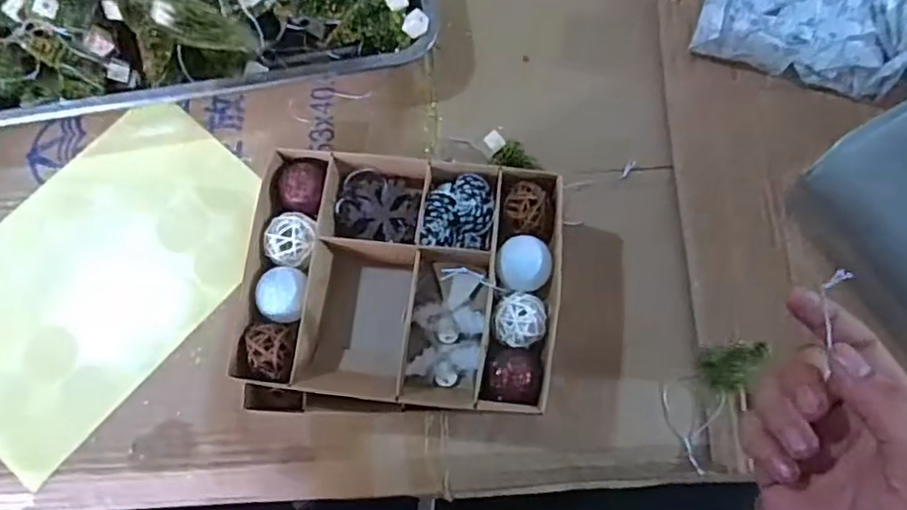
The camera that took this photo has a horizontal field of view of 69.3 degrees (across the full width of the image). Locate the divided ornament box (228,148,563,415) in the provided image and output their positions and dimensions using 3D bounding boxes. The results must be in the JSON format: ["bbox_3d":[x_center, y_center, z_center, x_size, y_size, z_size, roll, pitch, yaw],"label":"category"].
[{"bbox_3d":[-0.038,0.016,0.463,0.221,0.041,0.181,7,73,2],"label":"divided ornament box"}]

